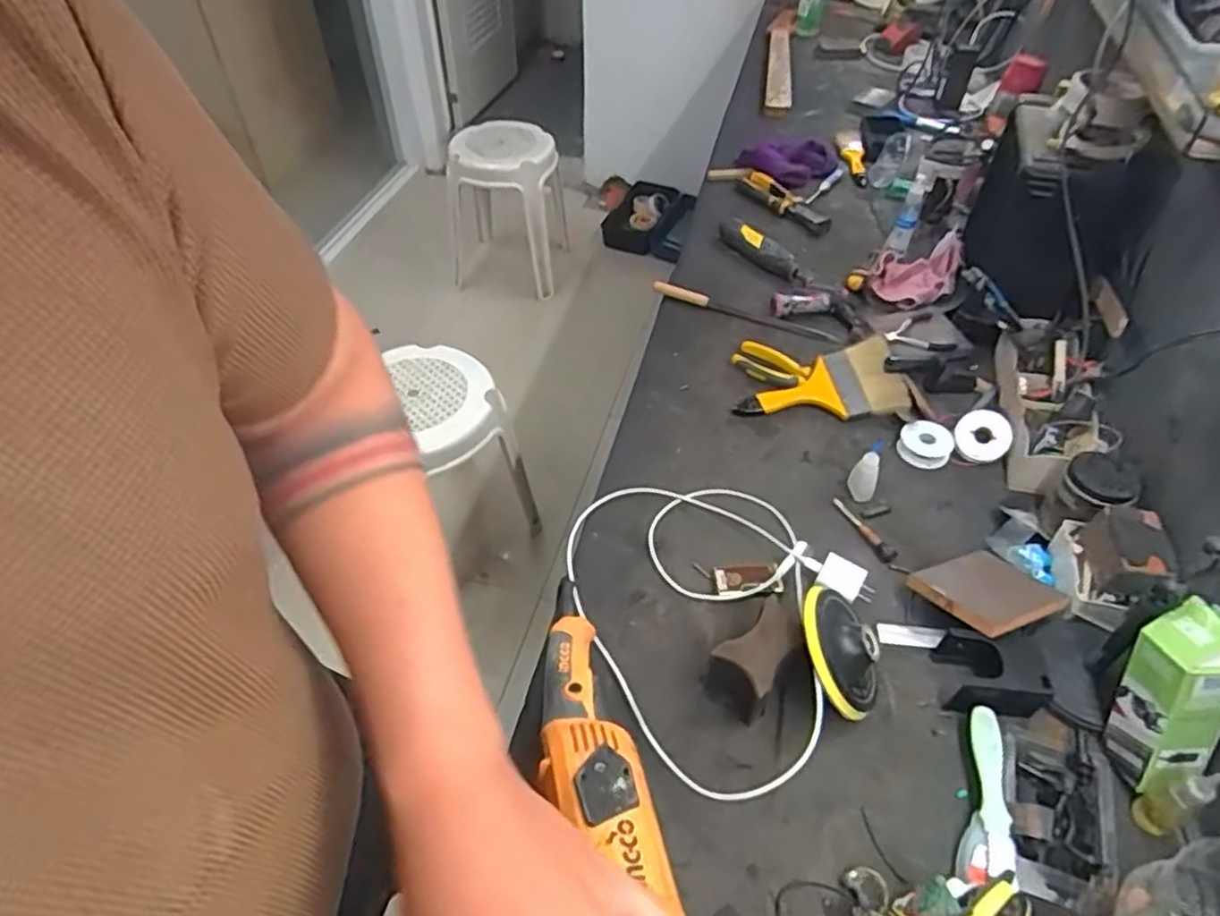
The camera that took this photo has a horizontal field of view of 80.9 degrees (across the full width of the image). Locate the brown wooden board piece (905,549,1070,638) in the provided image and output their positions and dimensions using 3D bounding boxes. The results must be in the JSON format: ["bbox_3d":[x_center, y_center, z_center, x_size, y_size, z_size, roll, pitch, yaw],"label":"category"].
[{"bbox_3d":[0.382,0.132,0.723,0.134,0.012,0.102,-10,28,-25],"label":"brown wooden board piece"}]

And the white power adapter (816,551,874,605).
[{"bbox_3d":[0.245,0.130,0.744,0.056,0.021,0.049,23,52,20],"label":"white power adapter"}]

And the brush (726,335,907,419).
[{"bbox_3d":[0.272,-0.094,0.942,0.219,0.014,0.112,-10,67,-2],"label":"brush"}]

